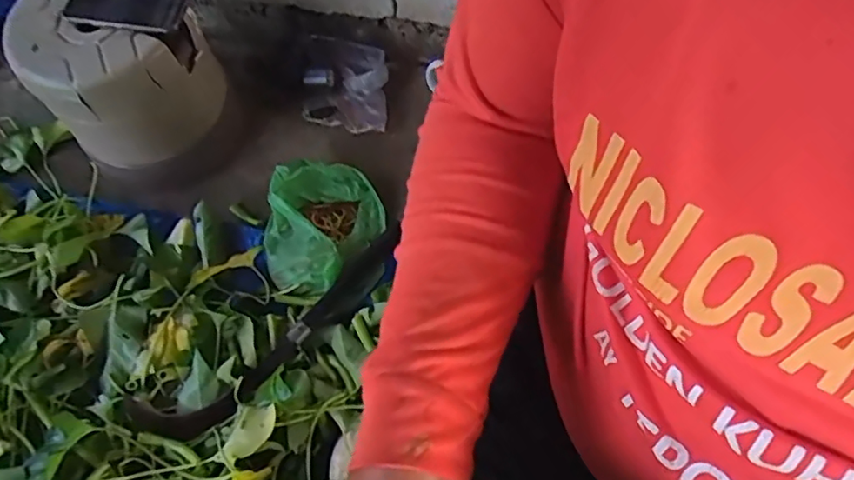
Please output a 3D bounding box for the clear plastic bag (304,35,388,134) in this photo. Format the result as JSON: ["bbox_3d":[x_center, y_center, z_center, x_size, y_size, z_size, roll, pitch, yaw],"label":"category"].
[{"bbox_3d":[-0.128,-0.261,0.977,0.140,0.036,0.162,8,65,6],"label":"clear plastic bag"}]

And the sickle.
[{"bbox_3d":[-0.180,0.117,0.764,0.412,0.046,0.087,-38,69,-15],"label":"sickle"}]

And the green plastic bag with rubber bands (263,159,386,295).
[{"bbox_3d":[-0.148,-0.025,0.840,0.163,0.064,0.191,-4,64,1],"label":"green plastic bag with rubber bands"}]

